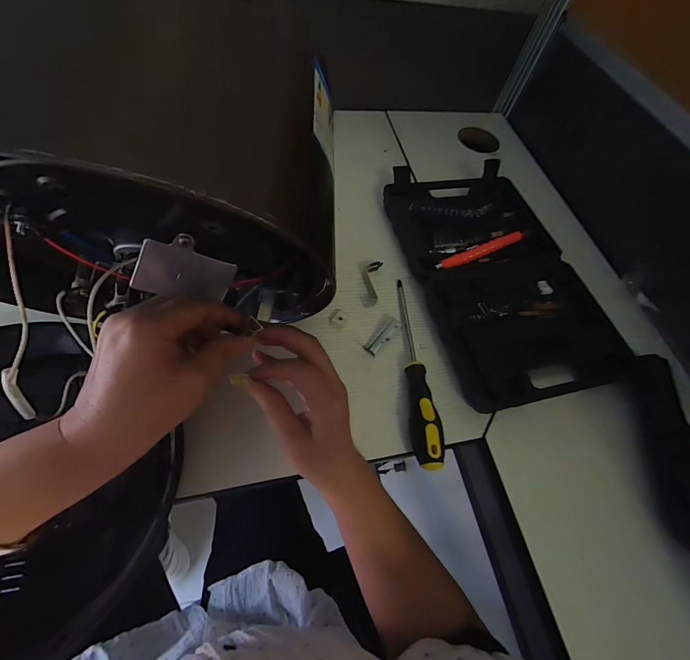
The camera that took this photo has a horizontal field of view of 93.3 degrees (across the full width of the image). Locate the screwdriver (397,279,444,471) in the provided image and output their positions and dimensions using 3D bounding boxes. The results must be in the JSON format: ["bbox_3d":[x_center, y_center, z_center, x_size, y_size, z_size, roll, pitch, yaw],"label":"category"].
[{"bbox_3d":[0.079,0.033,0.353,0.028,0.029,0.217,3,61,-6],"label":"screwdriver"}]

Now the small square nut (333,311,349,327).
[{"bbox_3d":[-0.005,-0.012,0.382,0.014,0.010,0.016,31,61,9],"label":"small square nut"}]

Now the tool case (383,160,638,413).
[{"bbox_3d":[0.196,-0.084,0.425,0.210,0.030,0.345,-8,62,-12],"label":"tool case"}]

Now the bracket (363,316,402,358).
[{"bbox_3d":[0.042,0.008,0.373,0.018,0.013,0.054,41,64,15],"label":"bracket"}]

